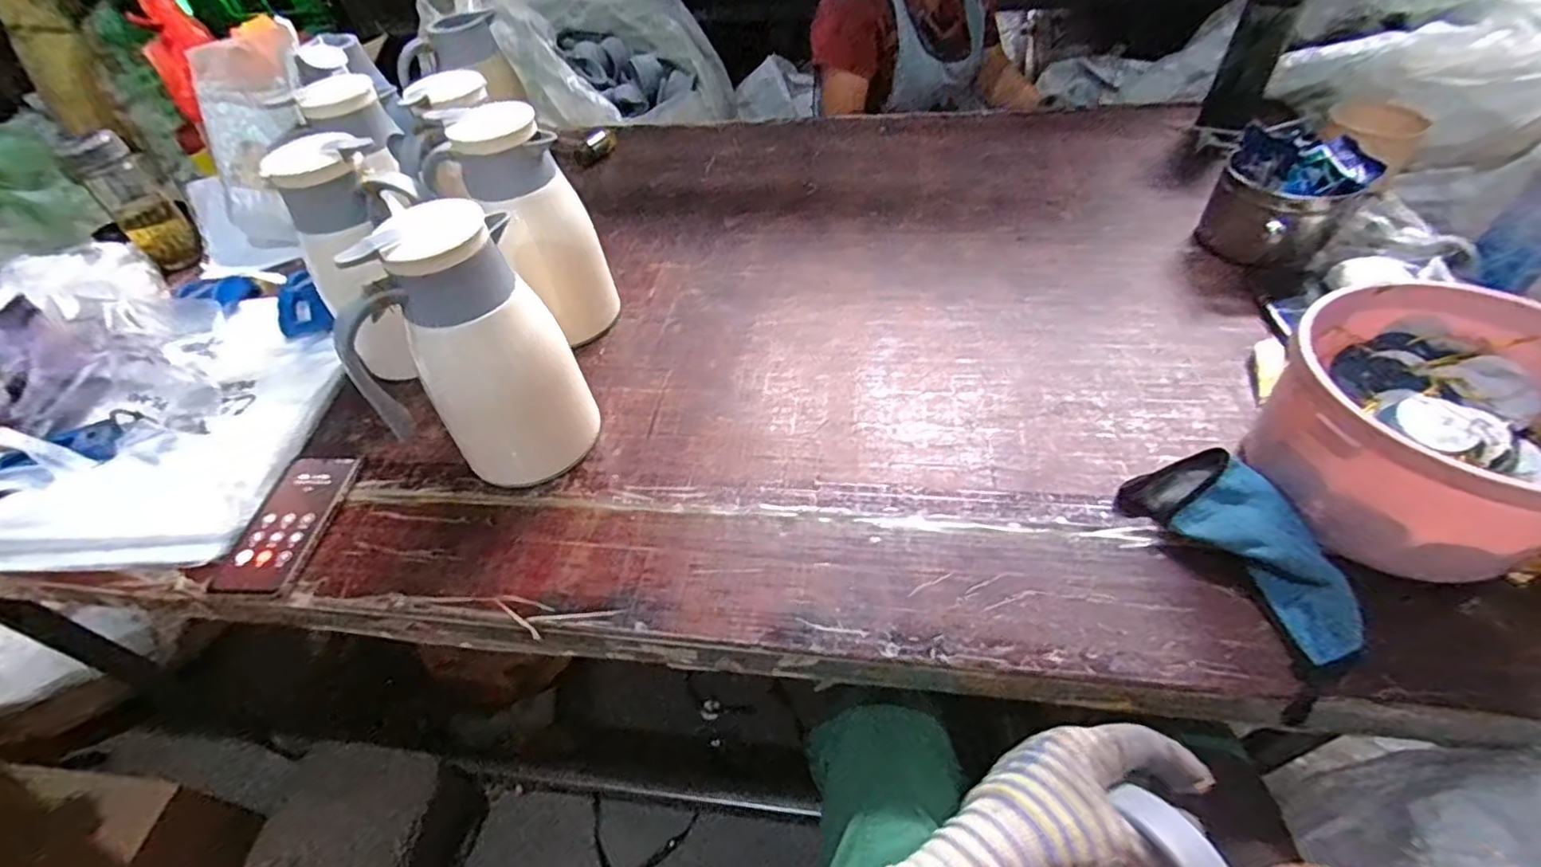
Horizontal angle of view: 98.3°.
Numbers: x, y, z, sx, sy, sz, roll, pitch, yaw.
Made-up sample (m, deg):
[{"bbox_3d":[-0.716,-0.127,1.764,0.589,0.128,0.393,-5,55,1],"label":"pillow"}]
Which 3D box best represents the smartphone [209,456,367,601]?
[{"bbox_3d":[-0.471,0.085,0.655,0.075,0.011,0.161,-1,48,6],"label":"smartphone"}]

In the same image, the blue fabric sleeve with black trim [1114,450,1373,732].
[{"bbox_3d":[0.376,0.100,0.523,0.107,0.034,0.205,-8,45,-1],"label":"blue fabric sleeve with black trim"}]

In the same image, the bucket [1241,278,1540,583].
[{"bbox_3d":[0.524,0.002,0.530,0.209,0.138,0.221,27,54,29],"label":"bucket"}]

